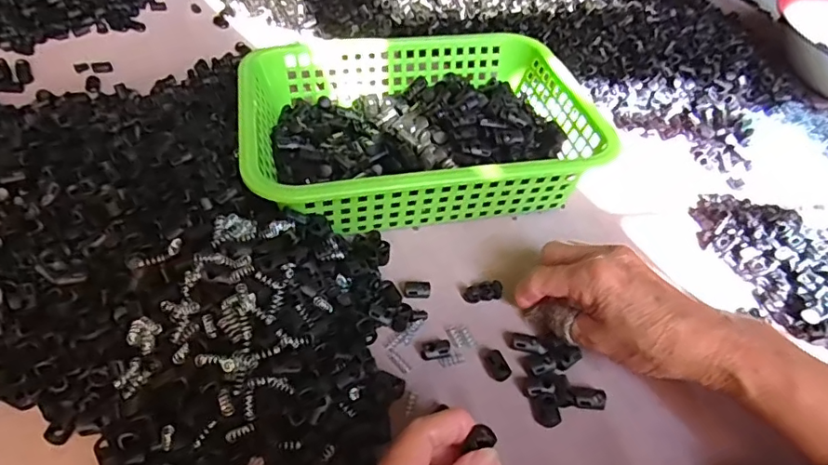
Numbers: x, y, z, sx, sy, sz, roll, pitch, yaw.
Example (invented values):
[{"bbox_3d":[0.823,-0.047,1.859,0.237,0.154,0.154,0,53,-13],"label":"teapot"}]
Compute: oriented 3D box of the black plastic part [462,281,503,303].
[{"bbox_3d":[0.052,0.045,0.402,0.028,0.013,0.011,-4,47,-9],"label":"black plastic part"}]

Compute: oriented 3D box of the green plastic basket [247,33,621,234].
[{"bbox_3d":[0.002,-0.086,0.482,0.283,0.088,0.204,-6,47,-11],"label":"green plastic basket"}]

